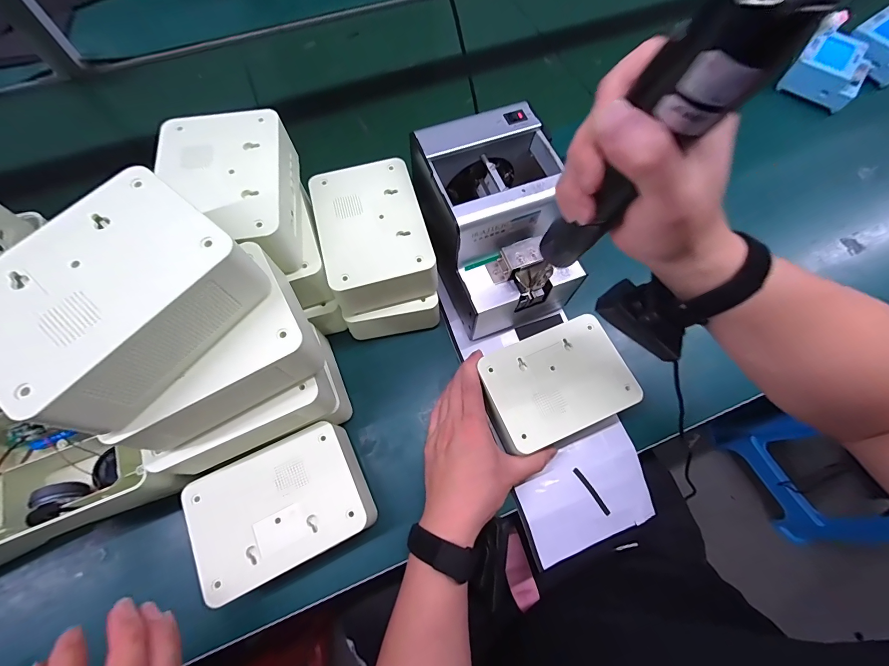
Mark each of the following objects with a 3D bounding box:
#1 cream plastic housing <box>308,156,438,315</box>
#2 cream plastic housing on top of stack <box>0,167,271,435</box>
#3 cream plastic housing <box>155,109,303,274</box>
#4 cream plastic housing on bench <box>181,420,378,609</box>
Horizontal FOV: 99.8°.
[{"bbox_3d":[-0.072,-0.100,0.383,0.101,0.043,0.146,-14,69,-6],"label":"cream plastic housing"},{"bbox_3d":[-0.200,-0.022,0.234,0.097,0.051,0.136,38,73,13],"label":"cream plastic housing on top of stack"},{"bbox_3d":[-0.187,-0.122,0.333,0.100,0.054,0.140,-7,69,-4],"label":"cream plastic housing"},{"bbox_3d":[-0.146,0.160,0.351,0.140,0.060,0.102,-25,71,-10],"label":"cream plastic housing on bench"}]

